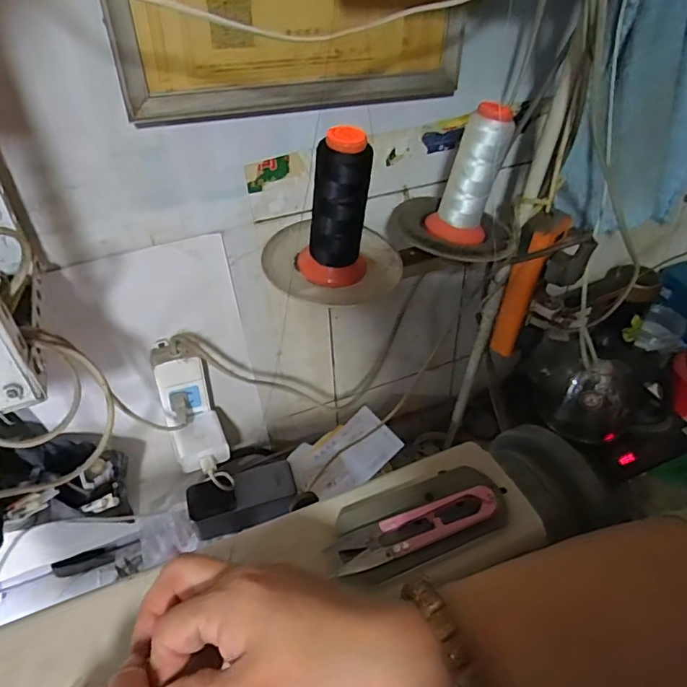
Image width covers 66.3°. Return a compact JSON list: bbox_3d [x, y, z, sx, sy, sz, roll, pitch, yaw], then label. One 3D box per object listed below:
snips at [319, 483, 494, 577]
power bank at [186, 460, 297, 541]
[{"bbox_3d":[0.039,0.106,0.300,0.101,0.013,0.022,-16,42,-15],"label":"snips"},{"bbox_3d":[-0.123,0.197,0.655,0.128,0.049,0.057,-11,41,-9],"label":"power bank"}]

